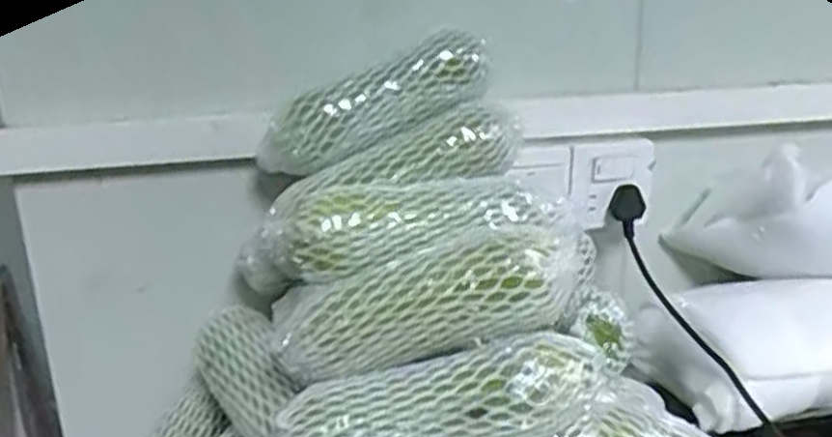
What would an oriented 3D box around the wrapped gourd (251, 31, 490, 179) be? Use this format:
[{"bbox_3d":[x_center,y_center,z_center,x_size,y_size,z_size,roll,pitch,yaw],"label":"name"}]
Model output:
[{"bbox_3d":[-0.041,-0.099,0.674,0.223,0.064,0.057,-26,20,1],"label":"wrapped gourd"}]

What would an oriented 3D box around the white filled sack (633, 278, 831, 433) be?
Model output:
[{"bbox_3d":[0.359,0.118,0.757,0.264,0.077,0.148,-6,19,-17],"label":"white filled sack"}]

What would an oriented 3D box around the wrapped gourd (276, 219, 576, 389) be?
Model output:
[{"bbox_3d":[0.004,0.055,0.556,0.217,0.066,0.083,-18,18,5],"label":"wrapped gourd"}]

